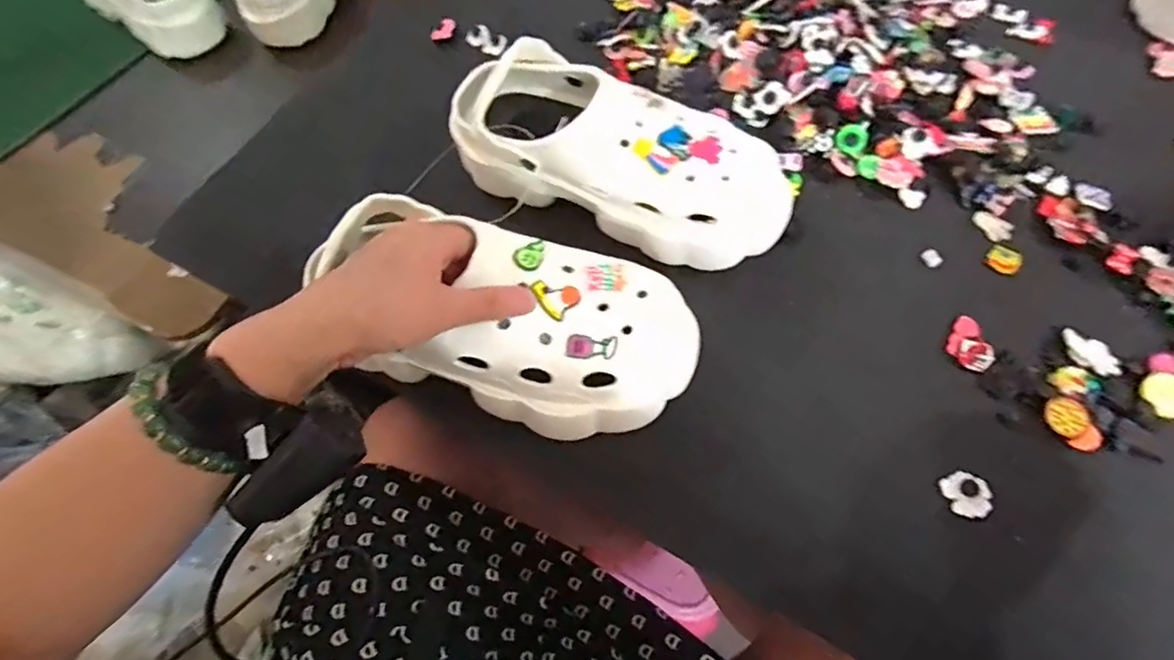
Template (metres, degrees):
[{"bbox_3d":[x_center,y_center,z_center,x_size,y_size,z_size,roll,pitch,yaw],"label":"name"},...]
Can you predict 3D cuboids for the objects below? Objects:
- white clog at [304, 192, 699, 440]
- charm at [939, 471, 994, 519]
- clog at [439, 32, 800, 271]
[{"bbox_3d":[-0.052,-0.005,0.386,0.241,0.082,0.108,11,65,9],"label":"white clog"},{"bbox_3d":[0.243,0.105,0.375,0.029,0.004,0.028,-5,64,11],"label":"charm"},{"bbox_3d":[0.023,-0.138,0.448,0.263,0.089,0.100,22,67,13],"label":"clog"}]

